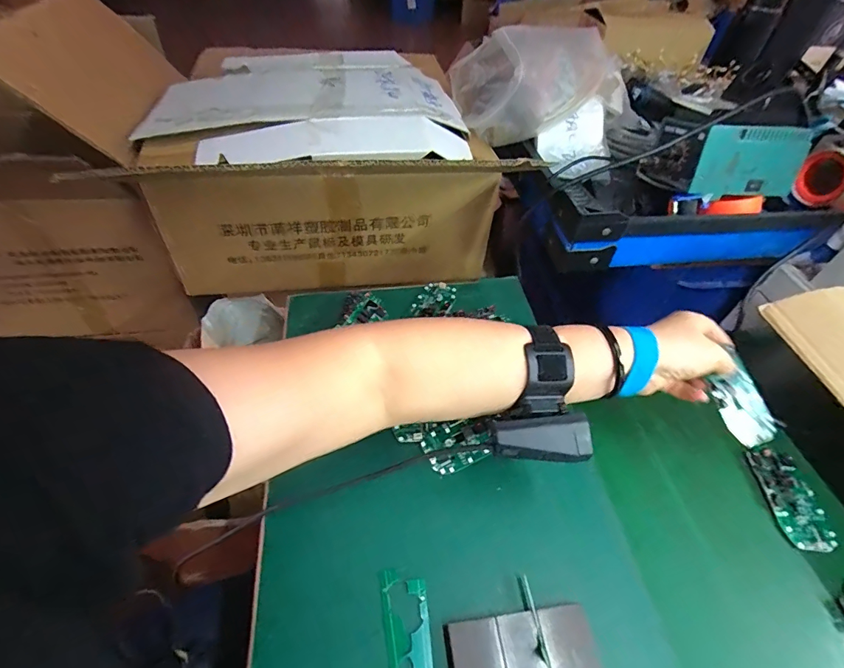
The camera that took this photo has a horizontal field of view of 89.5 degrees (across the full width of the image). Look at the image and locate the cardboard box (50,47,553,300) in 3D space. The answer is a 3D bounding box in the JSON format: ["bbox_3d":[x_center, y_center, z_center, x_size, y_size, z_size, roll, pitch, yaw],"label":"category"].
[{"bbox_3d":[-0.137,-0.270,0.726,0.500,0.270,0.323,-1,49,-4],"label":"cardboard box"}]

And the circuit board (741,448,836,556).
[{"bbox_3d":[0.347,0.153,0.399,0.047,0.014,0.090,1,49,-5],"label":"circuit board"}]

